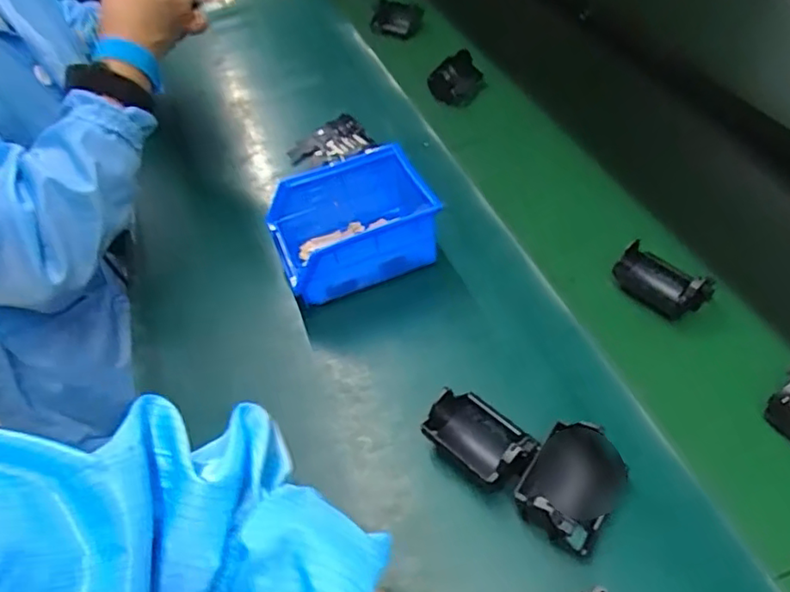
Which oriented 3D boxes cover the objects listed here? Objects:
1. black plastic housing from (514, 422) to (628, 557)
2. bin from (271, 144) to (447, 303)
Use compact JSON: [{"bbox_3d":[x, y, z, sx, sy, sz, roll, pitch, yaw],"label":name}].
[{"bbox_3d":[0.112,0.118,0.389,0.055,0.033,0.072,24,54,24],"label":"black plastic housing"},{"bbox_3d":[-0.034,-0.061,0.568,0.148,0.079,0.105,-19,49,-12],"label":"bin"}]

